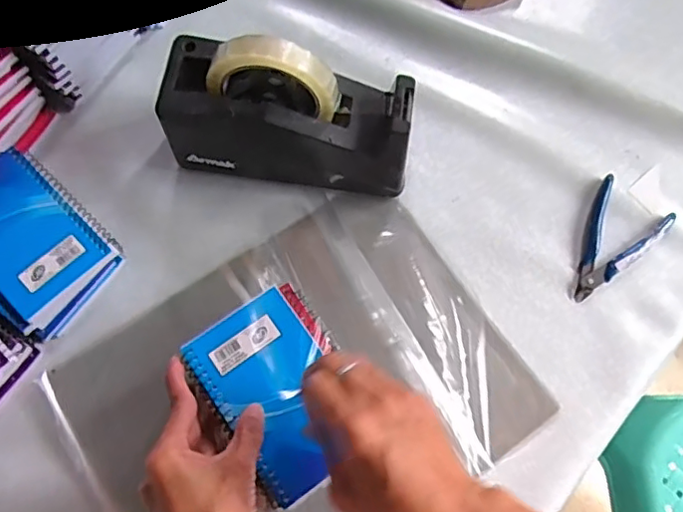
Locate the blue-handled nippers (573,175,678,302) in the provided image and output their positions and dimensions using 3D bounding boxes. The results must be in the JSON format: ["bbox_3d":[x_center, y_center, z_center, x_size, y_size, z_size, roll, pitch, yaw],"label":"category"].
[{"bbox_3d":[0.239,-0.010,0.519,0.070,0.012,0.117,35,72,10],"label":"blue-handled nippers"}]

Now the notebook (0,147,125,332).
[{"bbox_3d":[-0.258,-0.022,0.475,0.143,0.016,0.087,42,77,15],"label":"notebook"}]

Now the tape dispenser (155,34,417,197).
[{"bbox_3d":[-0.042,-0.119,0.490,0.203,0.131,0.075,8,69,1],"label":"tape dispenser"}]

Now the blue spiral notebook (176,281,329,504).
[{"bbox_3d":[-0.045,0.094,0.413,0.082,0.007,0.131,-34,74,-14],"label":"blue spiral notebook"}]

